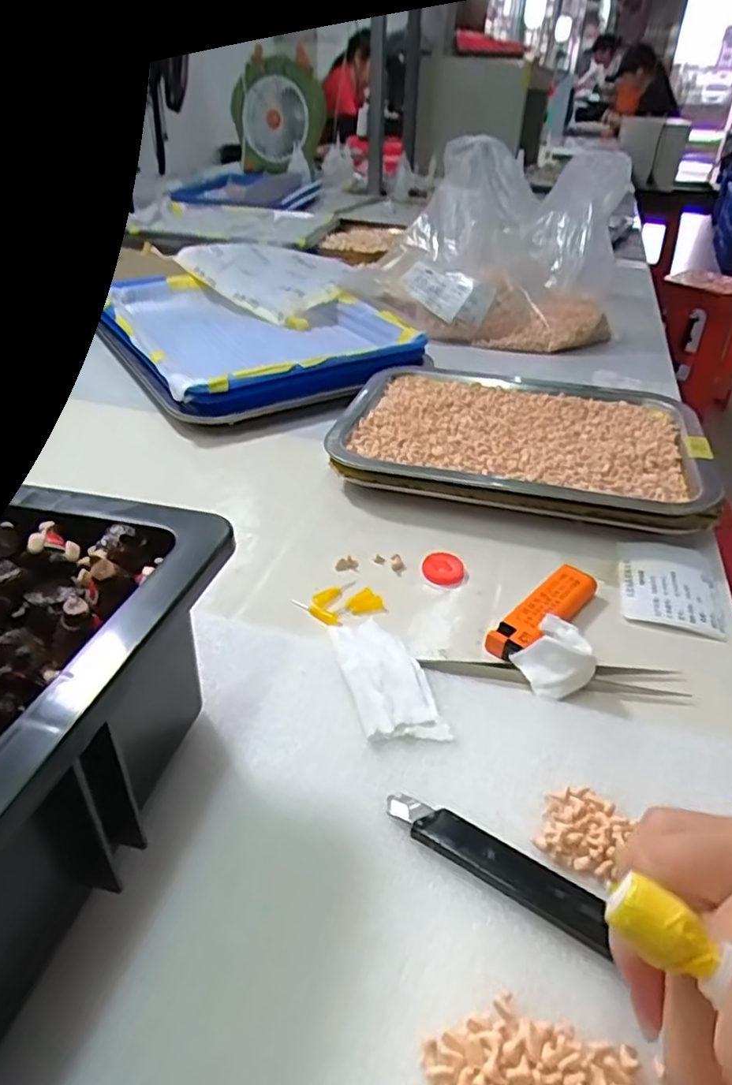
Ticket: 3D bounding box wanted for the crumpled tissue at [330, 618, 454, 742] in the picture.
[{"bbox_3d":[0.008,0.063,0.298,0.037,0.006,0.080,-9,39,-14],"label":"crumpled tissue"}]

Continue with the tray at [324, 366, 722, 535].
[{"bbox_3d":[0.115,-0.085,0.475,0.257,0.031,0.192,11,38,11],"label":"tray"}]

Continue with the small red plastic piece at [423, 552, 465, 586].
[{"bbox_3d":[0.047,0.016,0.373,0.024,0.007,0.022,9,38,8],"label":"small red plastic piece"}]

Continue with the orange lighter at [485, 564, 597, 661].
[{"bbox_3d":[0.097,0.039,0.337,0.024,0.015,0.082,29,45,31],"label":"orange lighter"}]

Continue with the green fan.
[{"bbox_3d":[-0.220,-1.058,1.529,0.281,0.225,0.088,22,46,27],"label":"green fan"}]

